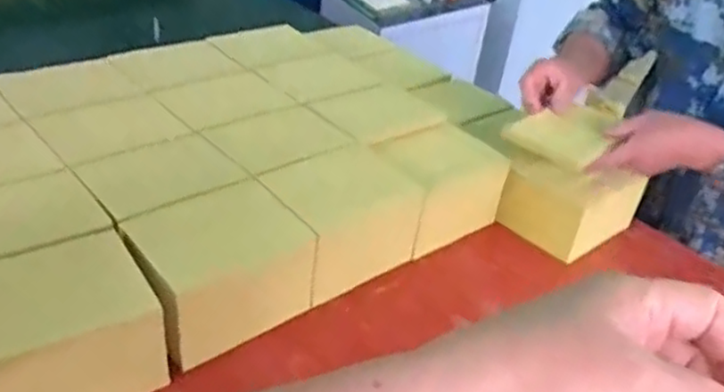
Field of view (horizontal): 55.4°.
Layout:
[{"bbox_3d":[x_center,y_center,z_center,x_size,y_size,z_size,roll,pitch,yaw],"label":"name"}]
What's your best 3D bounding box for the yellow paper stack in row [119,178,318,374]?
[{"bbox_3d":[-0.140,0.070,0.707,0.173,0.124,0.132,-21,42,-36],"label":"yellow paper stack in row"}]

